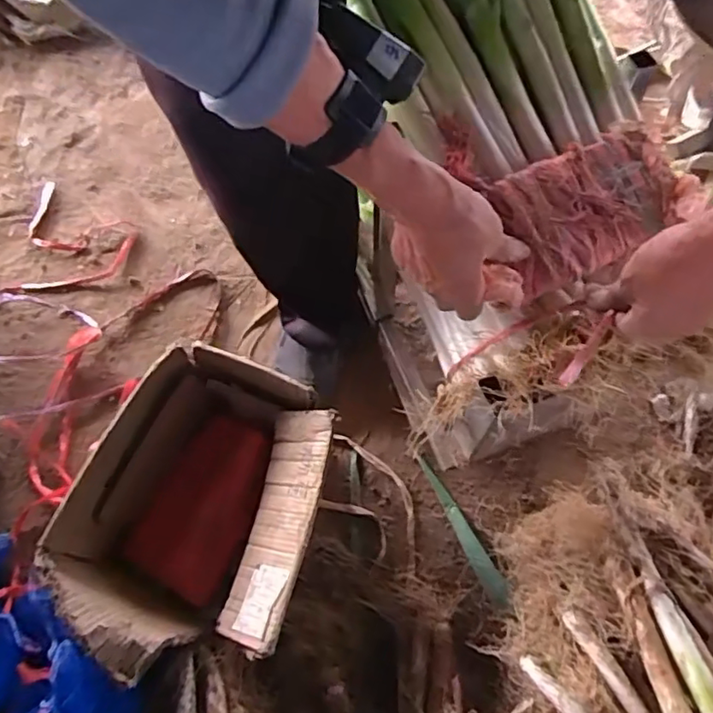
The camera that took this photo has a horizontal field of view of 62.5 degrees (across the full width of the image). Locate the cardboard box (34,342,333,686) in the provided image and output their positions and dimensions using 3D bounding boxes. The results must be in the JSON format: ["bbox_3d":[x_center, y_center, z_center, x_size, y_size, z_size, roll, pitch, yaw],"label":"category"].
[{"bbox_3d":[-0.190,0.201,0.762,0.294,0.163,0.377,19,68,8],"label":"cardboard box"}]

